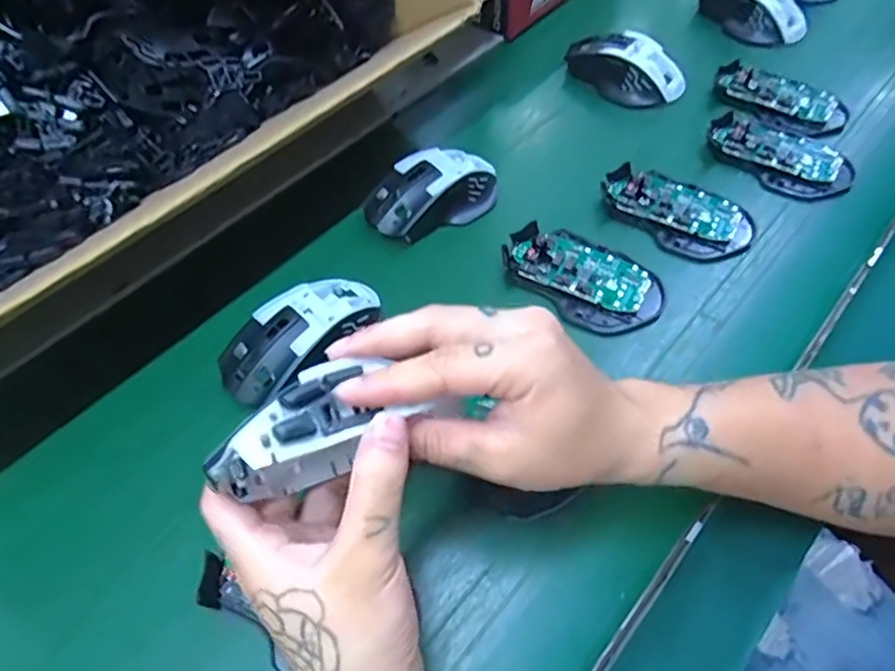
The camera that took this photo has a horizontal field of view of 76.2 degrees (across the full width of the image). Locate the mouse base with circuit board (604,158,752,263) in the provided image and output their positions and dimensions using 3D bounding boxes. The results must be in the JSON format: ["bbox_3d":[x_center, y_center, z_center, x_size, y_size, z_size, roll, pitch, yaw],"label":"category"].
[{"bbox_3d":[0.180,-0.100,0.449,0.113,0.020,0.067,38,66,23],"label":"mouse base with circuit board"}]

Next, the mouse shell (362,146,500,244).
[{"bbox_3d":[-0.011,-0.118,0.457,0.111,0.034,0.059,-27,60,-14],"label":"mouse shell"}]

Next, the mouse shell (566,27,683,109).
[{"bbox_3d":[0.166,-0.254,0.539,0.111,0.034,0.060,26,62,17],"label":"mouse shell"}]

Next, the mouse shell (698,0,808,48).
[{"bbox_3d":[0.318,-0.343,0.593,0.110,0.031,0.067,22,61,15],"label":"mouse shell"}]

